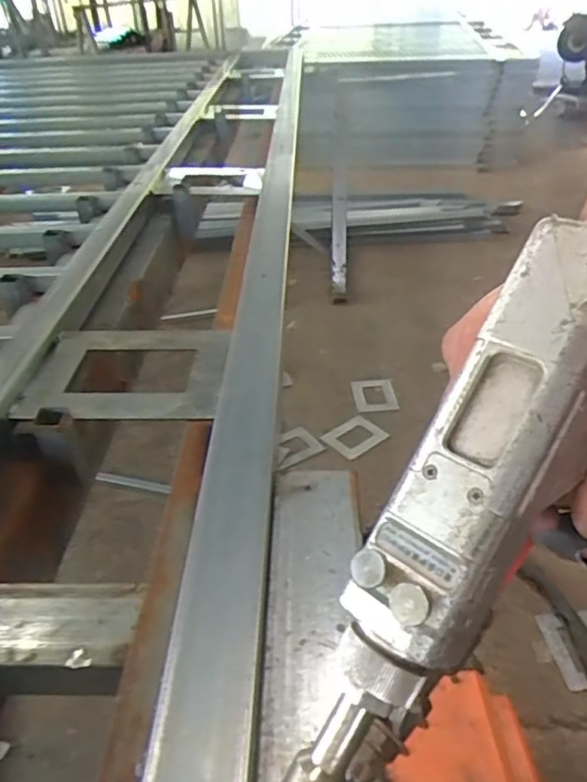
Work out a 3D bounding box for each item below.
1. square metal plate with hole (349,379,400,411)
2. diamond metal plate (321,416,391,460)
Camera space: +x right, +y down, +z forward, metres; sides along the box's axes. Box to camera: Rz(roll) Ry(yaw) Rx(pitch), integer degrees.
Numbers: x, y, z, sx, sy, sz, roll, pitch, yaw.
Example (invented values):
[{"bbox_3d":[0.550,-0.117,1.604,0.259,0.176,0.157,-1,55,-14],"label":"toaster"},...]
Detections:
[{"bbox_3d":[0.228,0.009,1.688,0.115,0.008,0.132,-5,37,-3],"label":"square metal plate with hole"},{"bbox_3d":[0.159,0.119,1.554,0.137,0.008,0.119,-29,44,-25],"label":"diamond metal plate"}]

